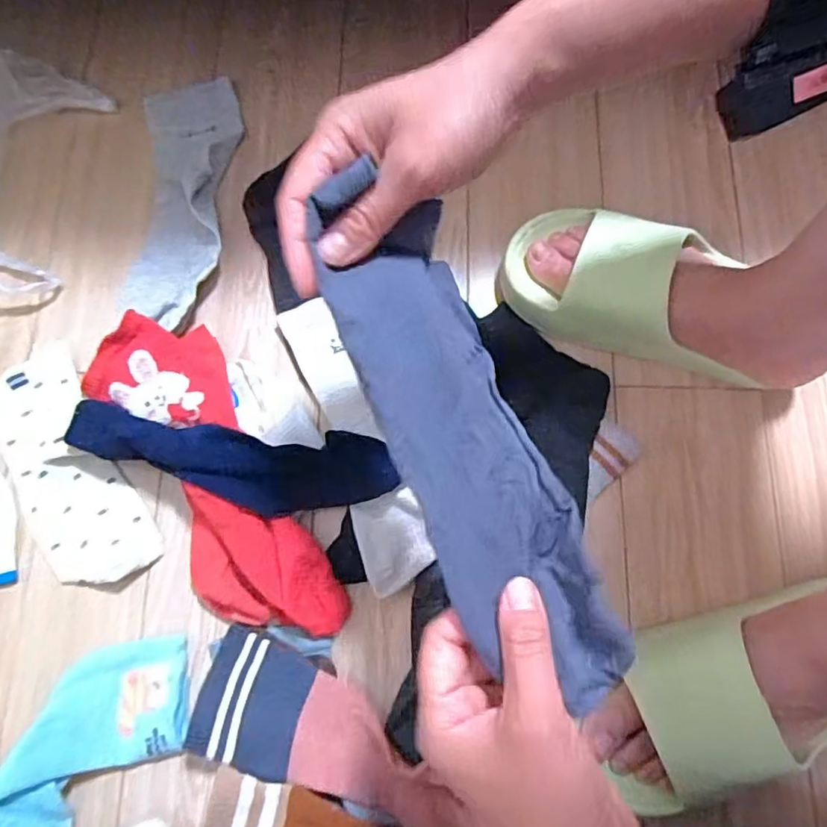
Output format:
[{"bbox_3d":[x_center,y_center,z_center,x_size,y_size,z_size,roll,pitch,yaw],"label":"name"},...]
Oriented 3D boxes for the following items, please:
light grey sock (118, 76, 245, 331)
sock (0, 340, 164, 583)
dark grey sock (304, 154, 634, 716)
[{"bbox_3d":[-0.205,-0.195,0.525,0.085,0.019,0.242,0,77,-1],"label":"light grey sock"},{"bbox_3d":[-0.276,0.042,0.470,0.085,0.014,0.198,-33,80,-9],"label":"sock"},{"bbox_3d":[0.023,0.010,0.291,0.075,0.041,0.258,-27,87,-8],"label":"dark grey sock"}]

